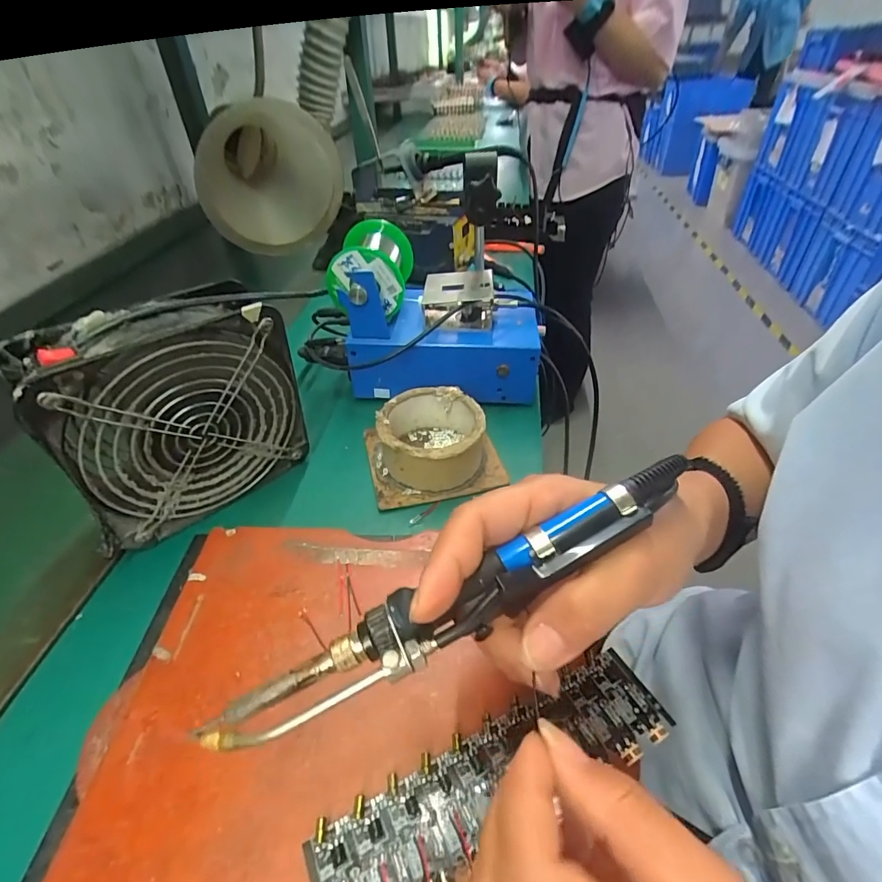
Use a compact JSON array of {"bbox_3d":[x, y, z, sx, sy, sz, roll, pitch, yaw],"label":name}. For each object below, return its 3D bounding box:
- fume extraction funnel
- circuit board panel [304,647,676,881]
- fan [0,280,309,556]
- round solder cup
[{"bbox_3d":[-0.222,-0.363,0.627,0.158,0.160,0.197,-6,42,-2],"label":"fume extraction funnel"},{"bbox_3d":[0.026,0.147,0.199,0.163,0.005,0.043,-20,45,-20],"label":"circuit board panel"},{"bbox_3d":[-0.178,-0.017,0.321,0.153,0.148,0.053,-32,51,-30],"label":"fan"},{"bbox_3d":[-0.008,-0.001,0.383,0.082,0.045,0.084,-2,42,2],"label":"round solder cup"}]

